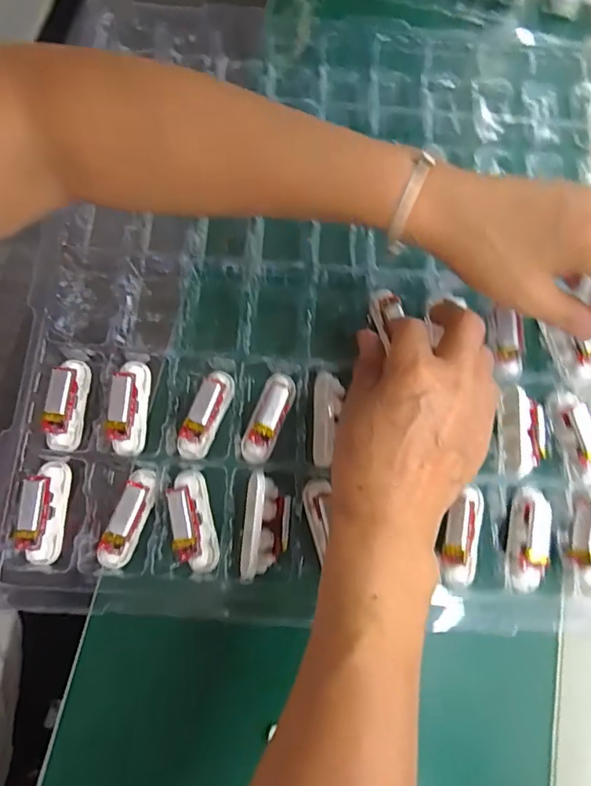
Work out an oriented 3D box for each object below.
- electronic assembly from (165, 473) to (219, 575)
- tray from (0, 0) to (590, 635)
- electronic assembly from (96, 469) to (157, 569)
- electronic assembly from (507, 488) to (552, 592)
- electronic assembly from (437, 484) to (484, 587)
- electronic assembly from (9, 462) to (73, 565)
[{"bbox_3d":[-0.066,0.081,0.307,0.023,0.024,0.061,-14,77,-8],"label":"electronic assembly"},{"bbox_3d":[0.053,-0.081,0.363,0.456,0.051,0.463,5,76,0],"label":"tray"},{"bbox_3d":[-0.105,0.079,0.308,0.017,0.024,0.062,17,75,0],"label":"electronic assembly"},{"bbox_3d":[0.151,0.093,0.312,0.018,0.014,0.063,14,75,0],"label":"electronic assembly"},{"bbox_3d":[0.107,0.090,0.312,0.025,0.015,0.062,17,75,0],"label":"electronic assembly"},{"bbox_3d":[-0.160,0.075,0.305,0.020,0.026,0.061,2,76,-4],"label":"electronic assembly"}]

